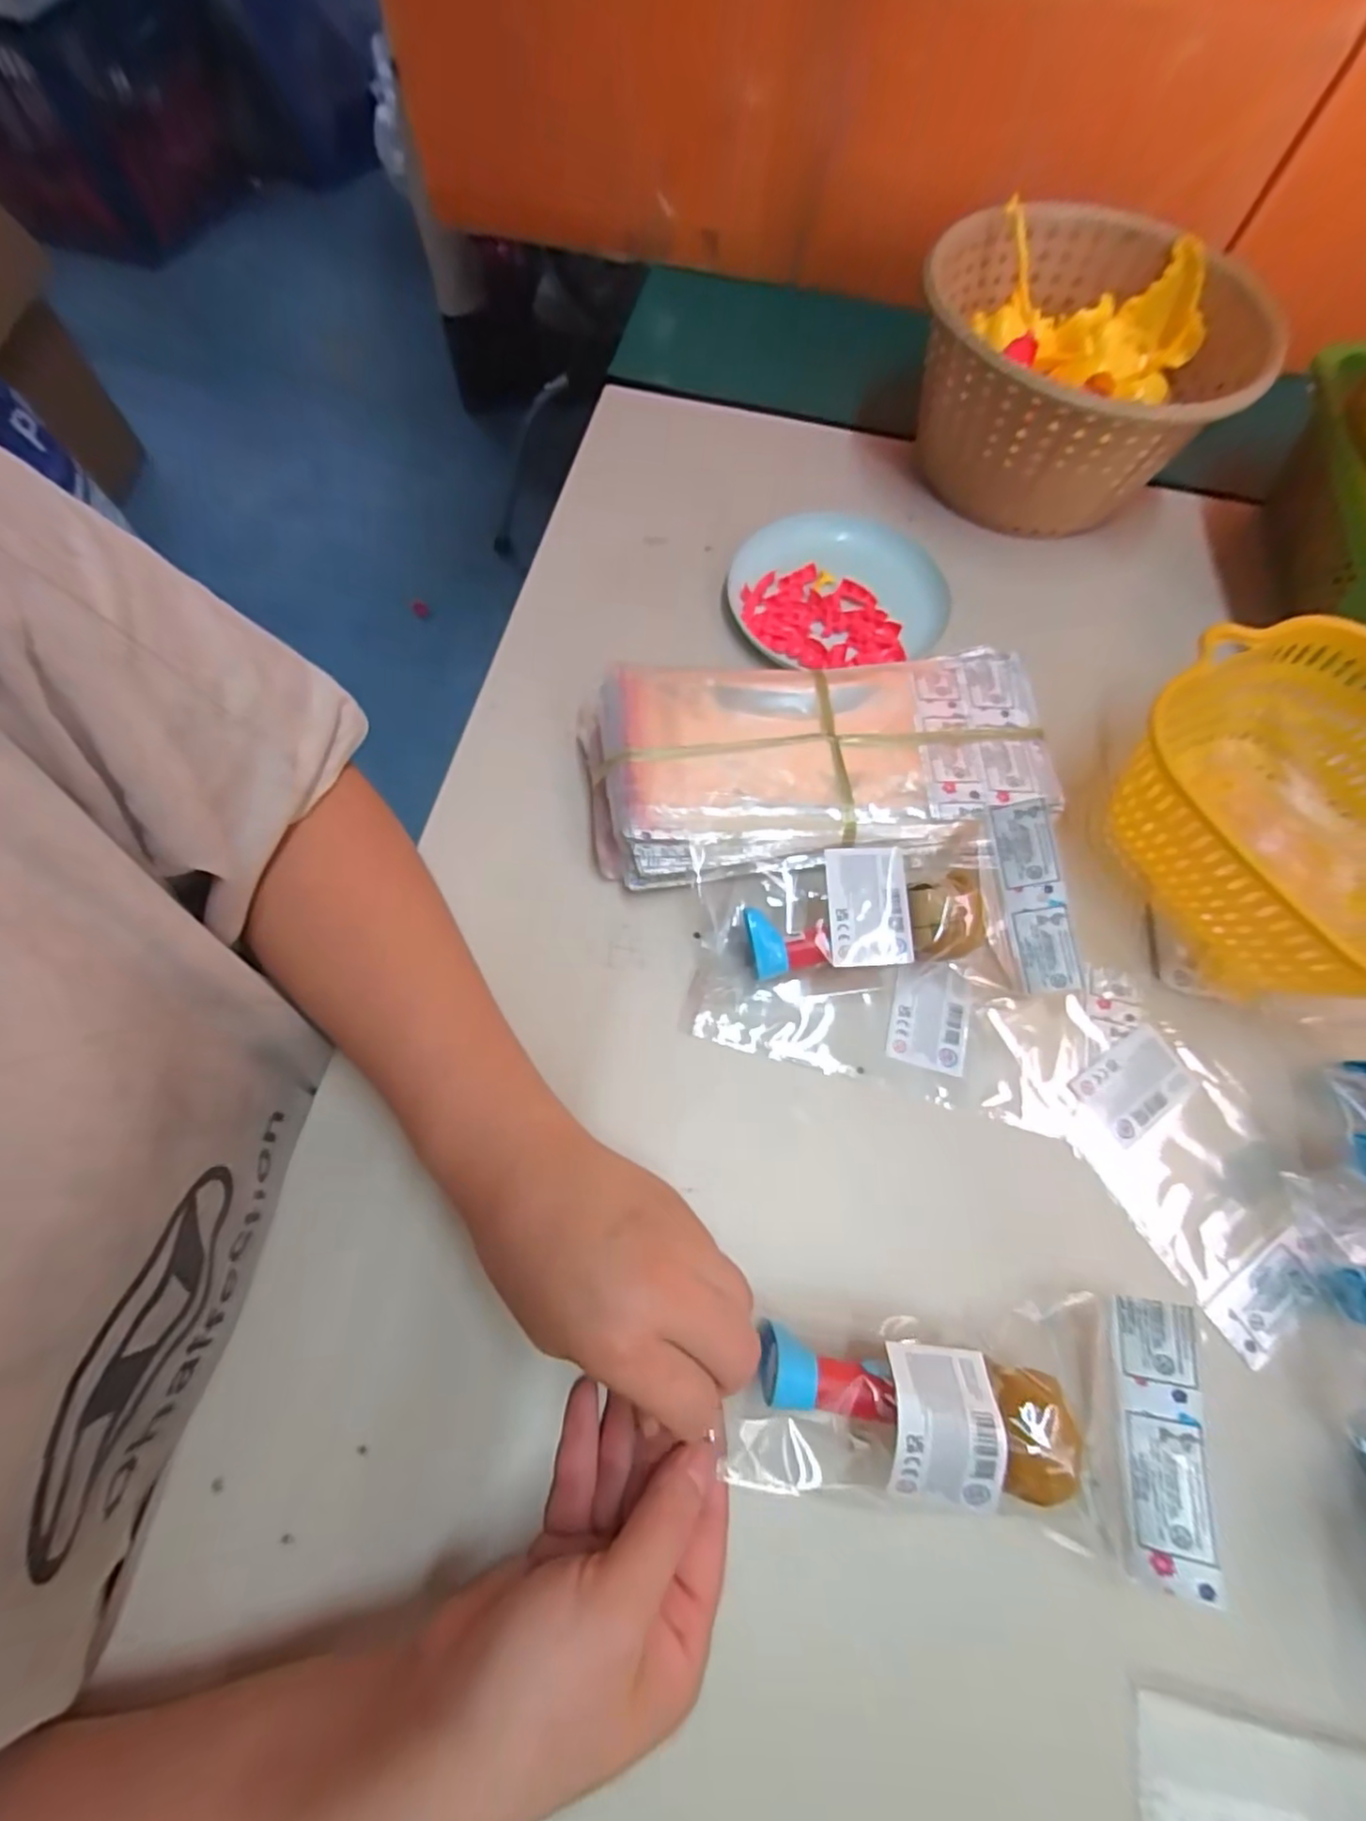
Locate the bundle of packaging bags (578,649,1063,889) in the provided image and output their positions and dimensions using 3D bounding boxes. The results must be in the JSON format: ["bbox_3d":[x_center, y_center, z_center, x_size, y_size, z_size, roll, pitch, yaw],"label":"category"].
[{"bbox_3d":[0.076,-0.083,0.397,0.261,0.047,0.131,-3,66,-4],"label":"bundle of packaging bags"}]

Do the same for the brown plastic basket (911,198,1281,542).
[{"bbox_3d":[0.275,-0.383,0.494,0.215,0.120,0.223,24,67,8],"label":"brown plastic basket"}]

